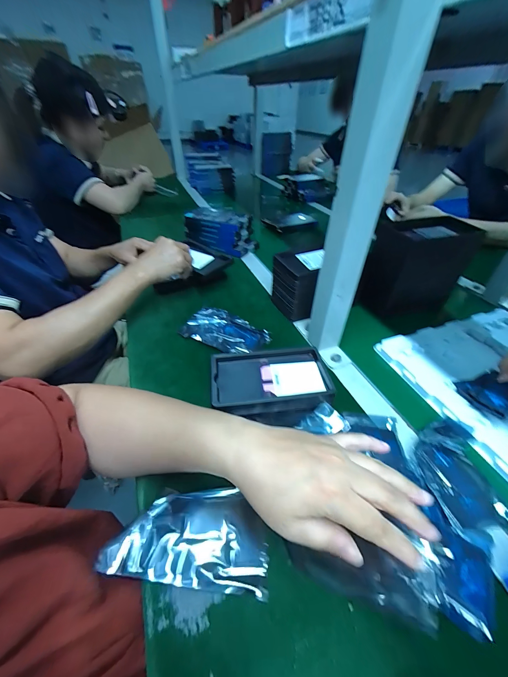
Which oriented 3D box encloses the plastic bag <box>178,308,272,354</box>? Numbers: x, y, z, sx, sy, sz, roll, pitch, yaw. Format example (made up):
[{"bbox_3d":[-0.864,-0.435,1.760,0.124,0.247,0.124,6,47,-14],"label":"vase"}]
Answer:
[{"bbox_3d":[-0.053,-0.016,0.468,0.146,0.032,0.077,20,45,20],"label":"plastic bag"}]

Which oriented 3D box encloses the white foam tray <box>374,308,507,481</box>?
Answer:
[{"bbox_3d":[0.405,0.062,0.403,0.316,0.017,0.276,-13,43,-16],"label":"white foam tray"}]

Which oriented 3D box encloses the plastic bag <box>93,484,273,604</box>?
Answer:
[{"bbox_3d":[-0.058,0.183,0.252,0.141,0.020,0.076,5,42,4],"label":"plastic bag"}]

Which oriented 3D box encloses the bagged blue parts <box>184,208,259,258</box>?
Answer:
[{"bbox_3d":[-0.093,-0.307,0.752,0.196,0.084,0.091,21,45,21],"label":"bagged blue parts"}]

